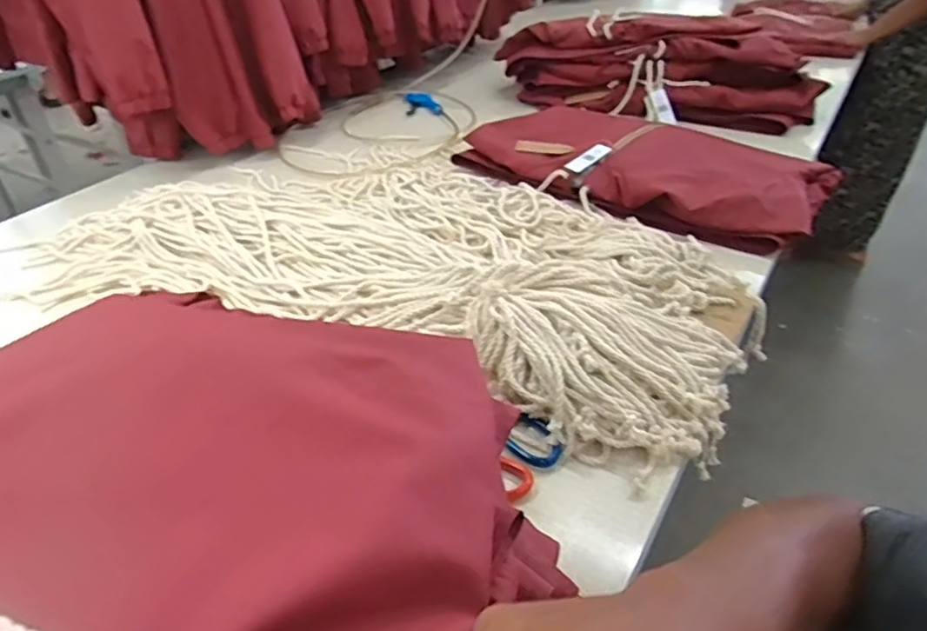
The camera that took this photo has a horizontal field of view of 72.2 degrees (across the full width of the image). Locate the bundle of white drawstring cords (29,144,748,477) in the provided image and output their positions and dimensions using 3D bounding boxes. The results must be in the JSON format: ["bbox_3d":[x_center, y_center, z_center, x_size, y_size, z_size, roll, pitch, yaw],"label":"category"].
[{"bbox_3d":[-0.118,-0.119,0.941,1.012,0.084,0.541,13,39,21],"label":"bundle of white drawstring cords"}]

